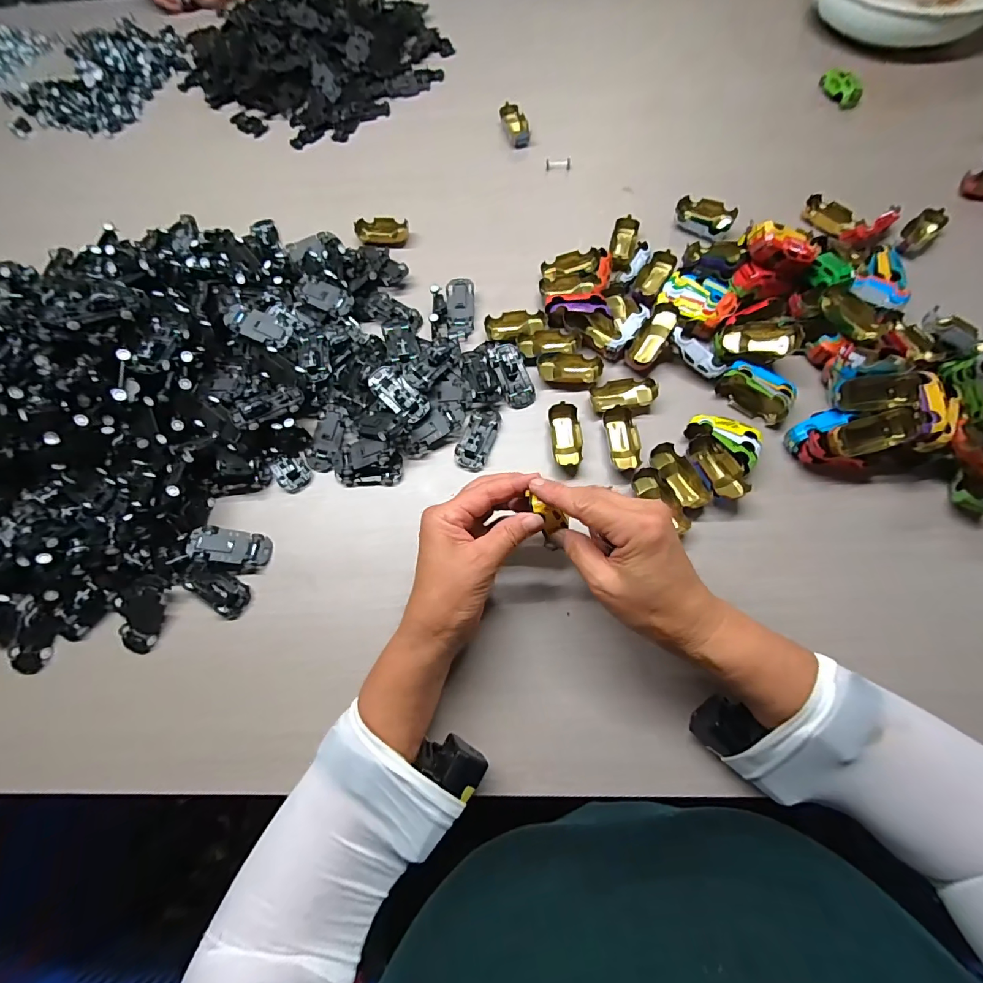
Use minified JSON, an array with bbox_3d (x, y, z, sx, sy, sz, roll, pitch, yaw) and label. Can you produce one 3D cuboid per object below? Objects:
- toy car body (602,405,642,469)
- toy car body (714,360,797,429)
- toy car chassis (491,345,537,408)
[{"bbox_3d":[0.124,-0.050,0.405,0.028,0.018,0.063,-5,70,1],"label":"toy car body"},{"bbox_3d":[0.252,-0.095,0.411,0.065,0.026,0.034,33,75,13],"label":"toy car body"},{"bbox_3d":[0.022,-0.118,0.438,0.032,0.012,0.067,-21,88,-5],"label":"toy car chassis"}]

